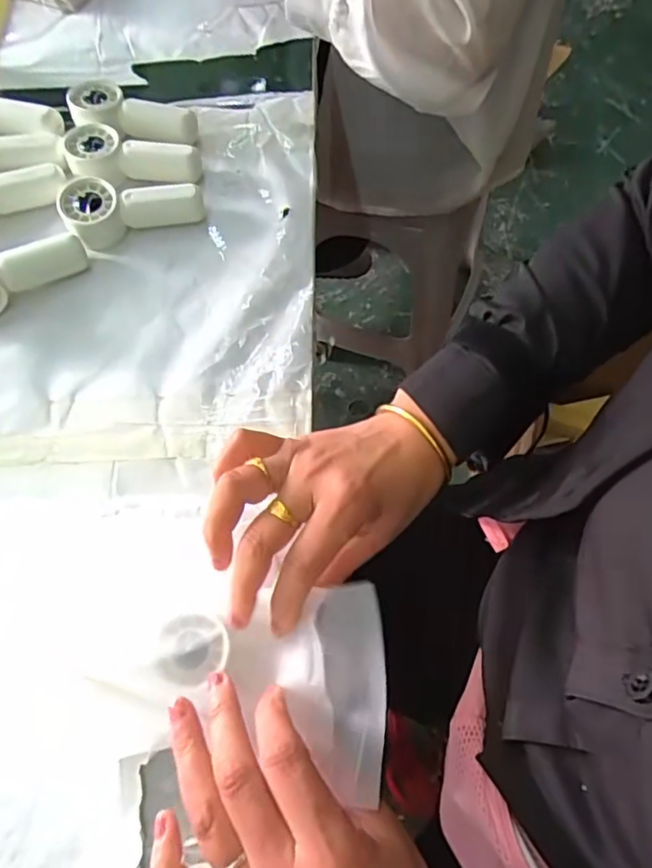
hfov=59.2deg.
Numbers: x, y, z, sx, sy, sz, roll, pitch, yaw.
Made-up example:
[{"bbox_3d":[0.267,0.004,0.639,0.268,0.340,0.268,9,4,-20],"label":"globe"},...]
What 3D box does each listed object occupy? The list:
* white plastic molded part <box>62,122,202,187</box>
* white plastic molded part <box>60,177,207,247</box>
[{"bbox_3d":[-0.168,-0.229,0.491,0.114,0.033,0.048,12,67,6],"label":"white plastic molded part"},{"bbox_3d":[-0.158,-0.188,0.473,0.109,0.033,0.043,-13,67,-4],"label":"white plastic molded part"}]

